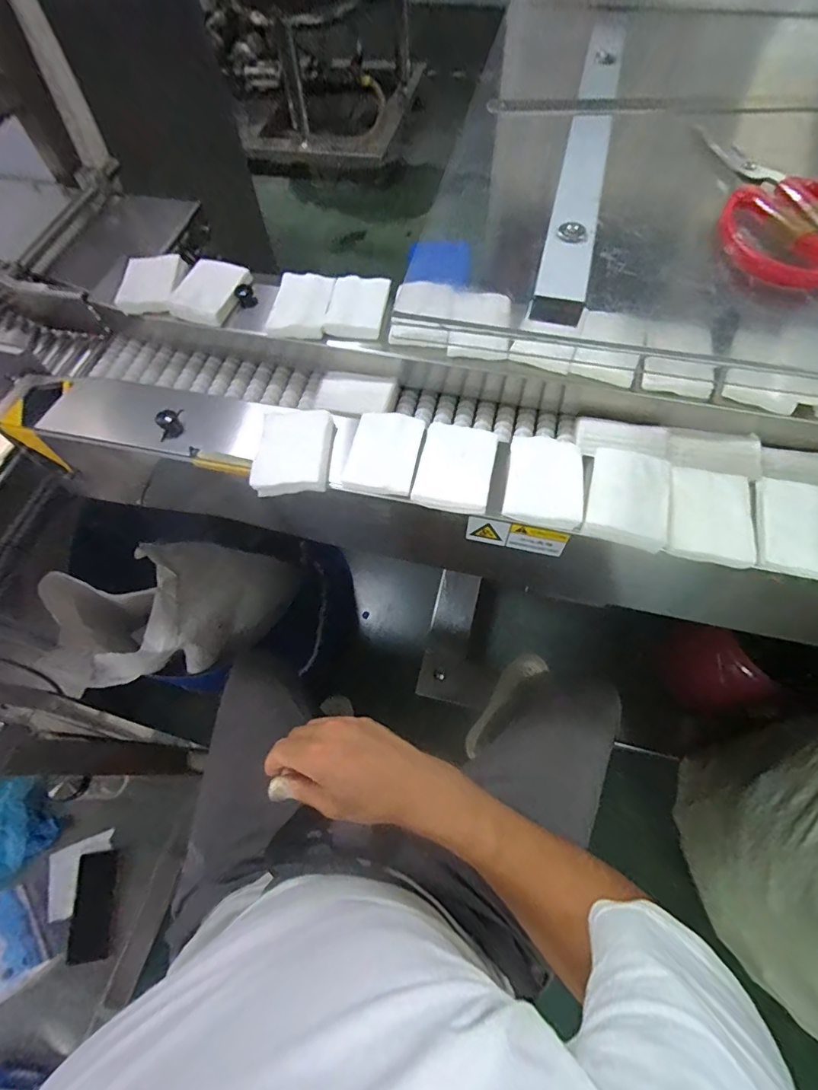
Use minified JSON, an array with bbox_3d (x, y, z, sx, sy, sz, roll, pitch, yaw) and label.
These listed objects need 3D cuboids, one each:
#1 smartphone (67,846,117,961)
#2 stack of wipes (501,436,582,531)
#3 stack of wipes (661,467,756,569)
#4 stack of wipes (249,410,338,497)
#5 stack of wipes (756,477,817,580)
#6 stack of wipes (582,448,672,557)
[{"bbox_3d":[-0.546,0.624,0.814,0.062,0.006,0.154,3,59,-23],"label":"smartphone"},{"bbox_3d":[0.141,-0.069,0.486,0.076,0.014,0.109,11,65,7],"label":"stack of wipes"},{"bbox_3d":[0.292,-0.030,0.454,0.078,0.007,0.103,13,65,8],"label":"stack of wipes"},{"bbox_3d":[-0.124,-0.099,0.505,0.076,0.027,0.095,1,64,3],"label":"stack of wipes"},{"bbox_3d":[0.370,-0.018,0.439,0.074,0.015,0.102,17,66,10],"label":"stack of wipes"},{"bbox_3d":[0.216,-0.047,0.462,0.076,0.024,0.094,16,66,10],"label":"stack of wipes"}]

